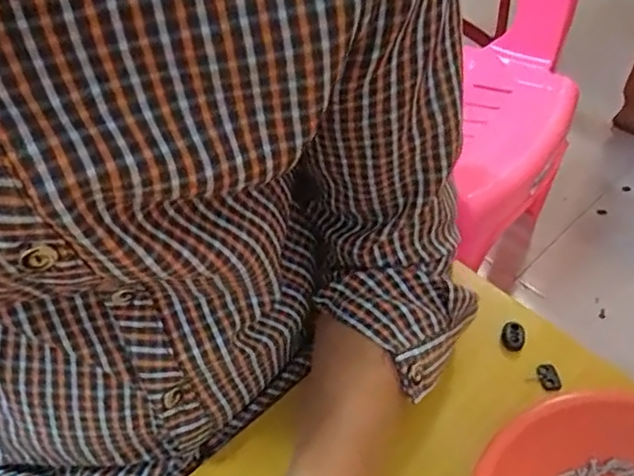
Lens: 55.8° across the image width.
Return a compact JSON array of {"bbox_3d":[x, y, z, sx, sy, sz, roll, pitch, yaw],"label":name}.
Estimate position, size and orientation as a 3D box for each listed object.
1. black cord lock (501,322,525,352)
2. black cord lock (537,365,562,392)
[{"bbox_3d":[0.135,0.069,0.414,0.015,0.011,0.018,20,51,18],"label":"black cord lock"},{"bbox_3d":[0.152,0.092,0.392,0.012,0.004,0.019,-23,58,13],"label":"black cord lock"}]

